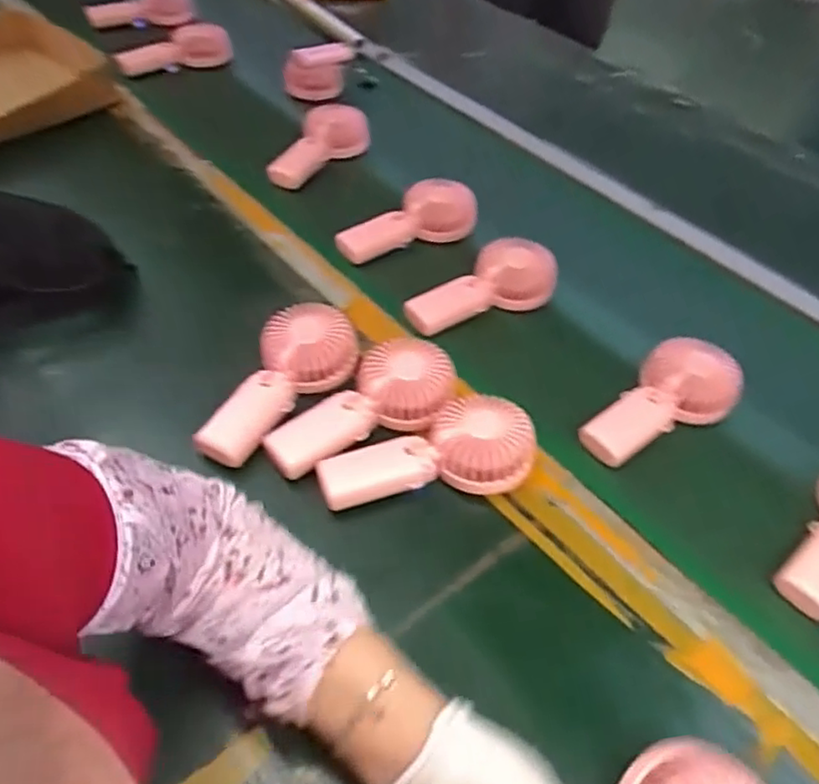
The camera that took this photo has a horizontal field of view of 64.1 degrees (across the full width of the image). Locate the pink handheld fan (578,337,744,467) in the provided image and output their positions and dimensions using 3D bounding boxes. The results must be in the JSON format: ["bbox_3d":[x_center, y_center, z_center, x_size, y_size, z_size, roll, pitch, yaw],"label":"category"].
[{"bbox_3d":[0.243,0.013,0.618,0.086,0.058,0.167,39,56,25],"label":"pink handheld fan"}]

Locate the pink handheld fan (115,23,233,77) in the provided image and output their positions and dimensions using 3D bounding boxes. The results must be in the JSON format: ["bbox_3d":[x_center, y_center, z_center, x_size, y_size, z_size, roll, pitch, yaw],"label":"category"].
[{"bbox_3d":[-0.363,-0.515,1.006,0.158,0.064,0.050,-6,47,13],"label":"pink handheld fan"}]

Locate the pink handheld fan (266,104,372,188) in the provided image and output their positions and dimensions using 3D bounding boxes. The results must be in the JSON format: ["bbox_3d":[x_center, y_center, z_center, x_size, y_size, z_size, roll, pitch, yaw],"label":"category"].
[{"bbox_3d":[-0.125,-0.330,0.889,0.070,0.051,0.172,33,66,21],"label":"pink handheld fan"}]

